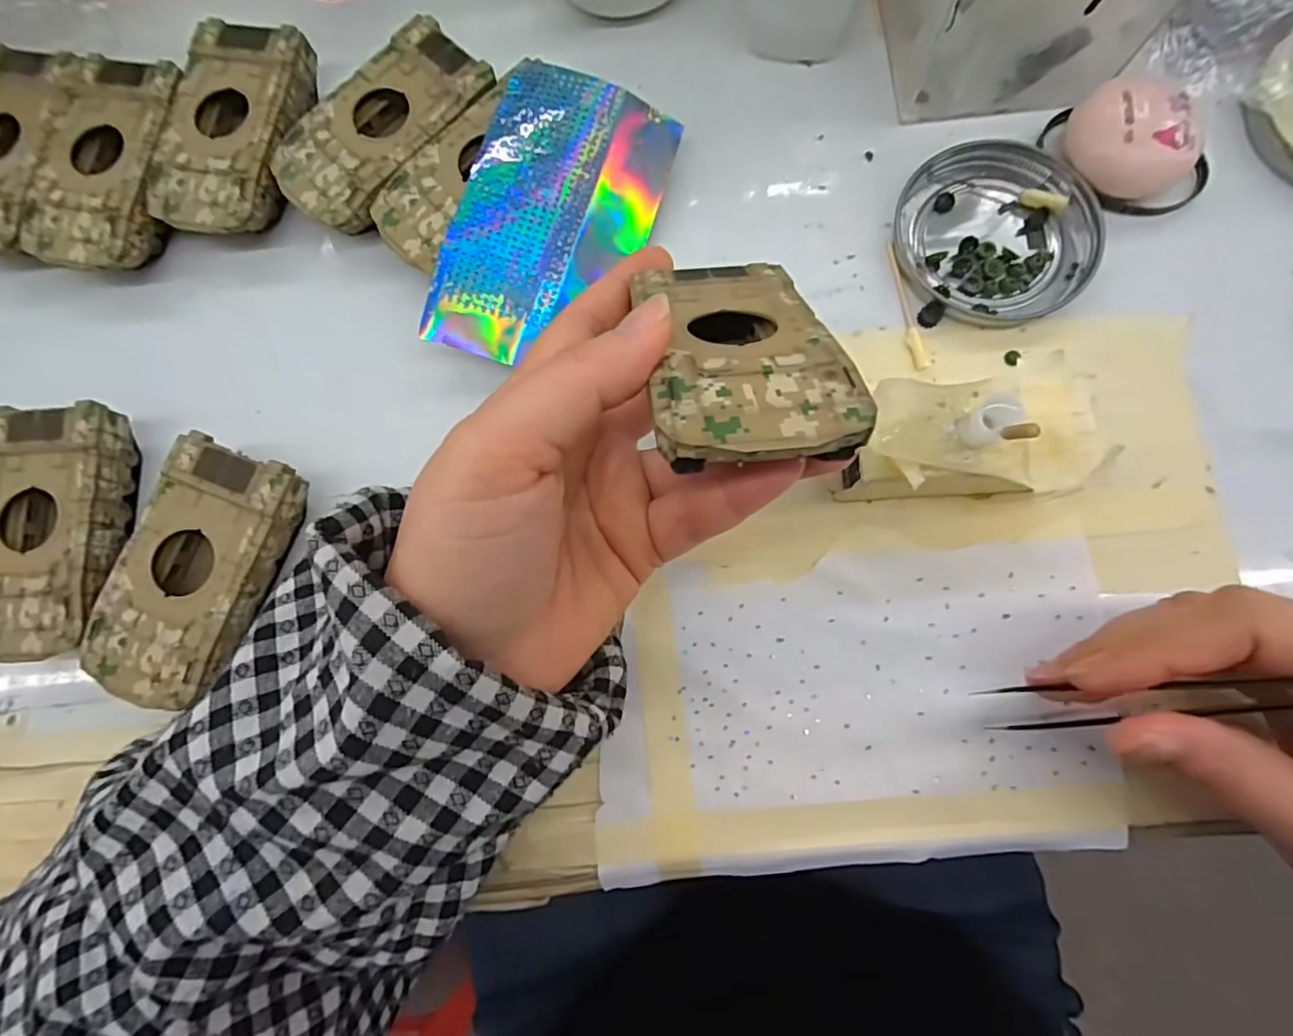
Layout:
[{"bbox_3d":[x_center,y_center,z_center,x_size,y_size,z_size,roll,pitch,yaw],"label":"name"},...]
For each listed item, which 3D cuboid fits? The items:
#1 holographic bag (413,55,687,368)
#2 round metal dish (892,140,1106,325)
[{"bbox_3d":[-0.039,-0.119,0.244,0.071,0.026,0.124,19,81,7],"label":"holographic bag"},{"bbox_3d":[0.143,-0.118,0.241,0.075,0.009,0.076,-1,79,4],"label":"round metal dish"}]

